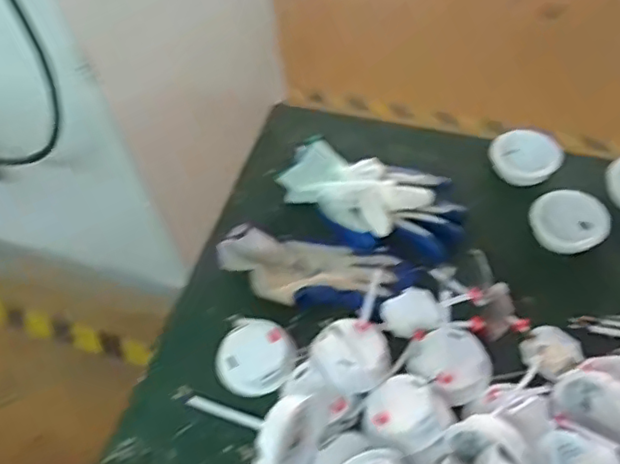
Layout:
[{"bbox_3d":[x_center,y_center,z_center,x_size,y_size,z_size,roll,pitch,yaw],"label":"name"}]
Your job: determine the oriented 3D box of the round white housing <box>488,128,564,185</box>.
[{"bbox_3d":[0.248,-0.087,0.674,0.071,0.022,0.069,-1,53,2],"label":"round white housing"}]

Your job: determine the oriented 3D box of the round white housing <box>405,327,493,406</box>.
[{"bbox_3d":[0.128,0.120,0.528,0.066,0.022,0.068,-1,53,2],"label":"round white housing"}]

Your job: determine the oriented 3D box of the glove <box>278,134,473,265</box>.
[{"bbox_3d":[0.066,-0.035,0.639,0.201,0.029,0.104,18,56,16],"label":"glove"}]

